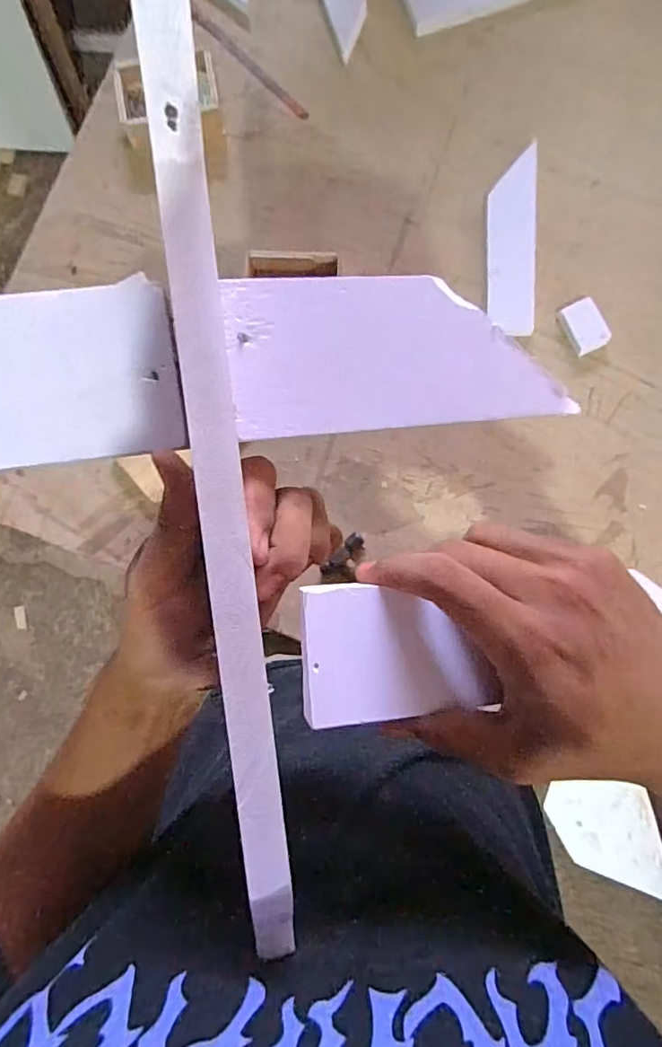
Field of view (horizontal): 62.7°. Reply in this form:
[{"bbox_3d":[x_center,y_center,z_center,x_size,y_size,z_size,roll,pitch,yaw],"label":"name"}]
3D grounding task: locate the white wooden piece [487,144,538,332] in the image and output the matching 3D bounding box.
[{"bbox_3d":[0.228,-0.353,0.683,0.062,0.012,0.245,2,84,3],"label":"white wooden piece"}]

